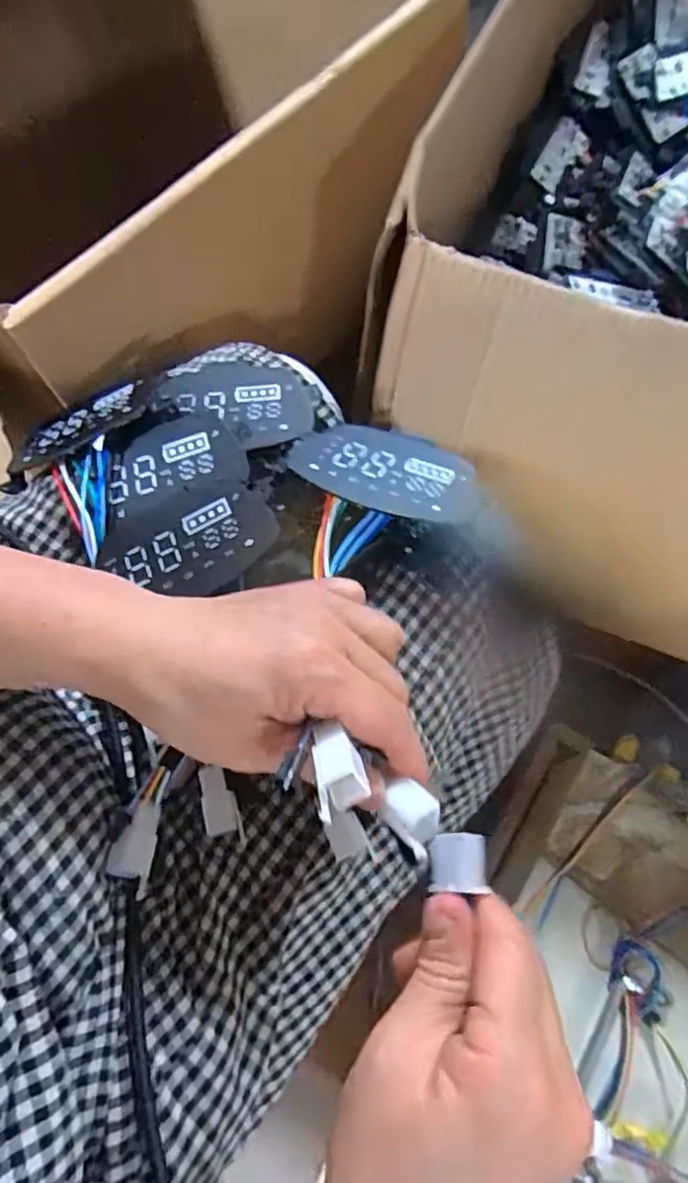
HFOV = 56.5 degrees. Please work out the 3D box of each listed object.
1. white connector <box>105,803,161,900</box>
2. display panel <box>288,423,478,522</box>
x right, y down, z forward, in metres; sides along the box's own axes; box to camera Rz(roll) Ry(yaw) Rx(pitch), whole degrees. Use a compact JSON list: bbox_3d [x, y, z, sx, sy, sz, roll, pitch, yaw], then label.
[{"bbox_3d":[-0.096,0.116,0.289,0.020,0.012,0.038,18,61,-34],"label":"white connector"},{"bbox_3d":[0.022,-0.065,0.345,0.103,0.007,0.061,19,55,14],"label":"display panel"}]

